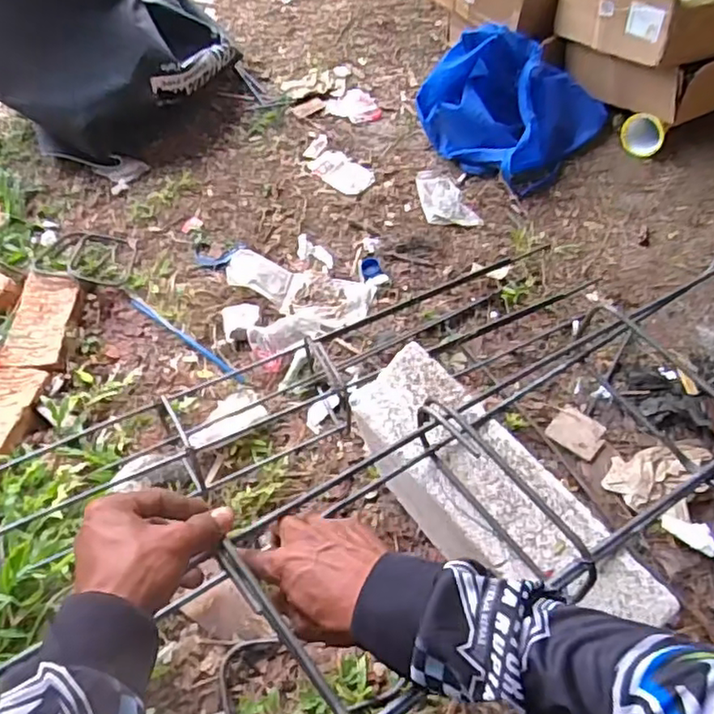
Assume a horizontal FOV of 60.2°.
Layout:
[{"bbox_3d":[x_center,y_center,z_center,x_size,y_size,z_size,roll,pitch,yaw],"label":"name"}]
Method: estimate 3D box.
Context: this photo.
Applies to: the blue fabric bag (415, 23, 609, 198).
[{"bbox_3d":[0.264,-0.449,1.086,0.280,0.162,0.231,37,63,22],"label":"blue fabric bag"}]

